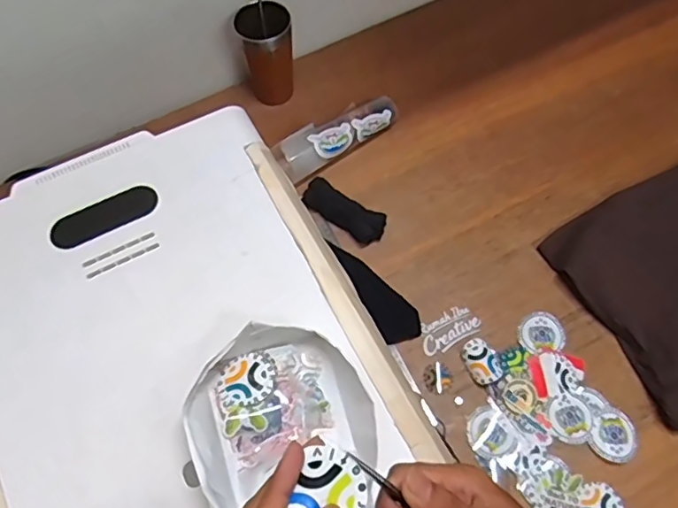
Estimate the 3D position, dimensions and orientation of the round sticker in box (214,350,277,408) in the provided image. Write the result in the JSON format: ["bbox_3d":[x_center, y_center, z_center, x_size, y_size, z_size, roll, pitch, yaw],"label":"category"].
[{"bbox_3d":[-0.089,0.120,0.551,0.059,0.008,0.051,-36,68,-17],"label":"round sticker in box"}]

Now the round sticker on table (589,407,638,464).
[{"bbox_3d":[0.333,0.219,0.692,0.051,0.004,0.062,23,65,12],"label":"round sticker on table"}]

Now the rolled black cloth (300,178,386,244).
[{"bbox_3d":[0.008,-0.062,0.829,0.128,0.019,0.051,33,67,16],"label":"rolled black cloth"}]

